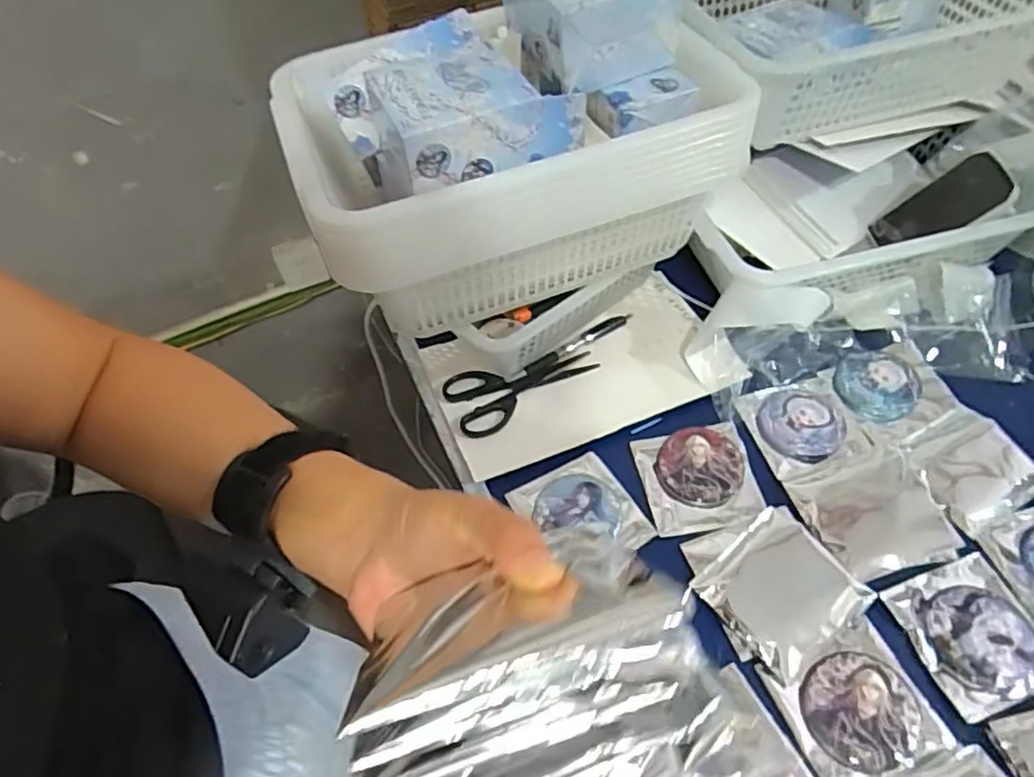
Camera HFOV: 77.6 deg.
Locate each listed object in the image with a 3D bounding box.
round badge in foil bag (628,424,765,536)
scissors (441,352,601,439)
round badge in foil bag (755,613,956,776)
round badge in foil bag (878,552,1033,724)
[{"bbox_3d":[0.155,0.078,0.555,0.091,0.017,0.093,-15,60,6],"label":"round badge in foil bag"},{"bbox_3d":[0.006,-0.006,0.622,0.146,0.010,0.069,-23,55,-13],"label":"scissors"},{"bbox_3d":[0.231,0.216,0.438,0.091,0.010,0.086,-20,54,-11],"label":"round badge in foil bag"},{"bbox_3d":[0.332,0.174,0.464,0.093,0.009,0.094,-17,54,-8],"label":"round badge in foil bag"}]

